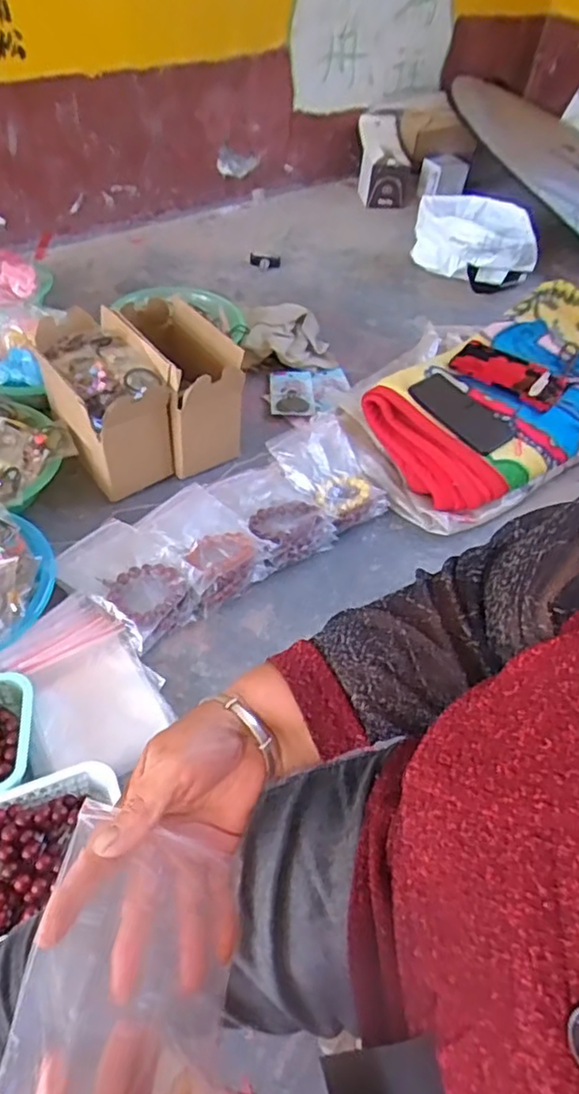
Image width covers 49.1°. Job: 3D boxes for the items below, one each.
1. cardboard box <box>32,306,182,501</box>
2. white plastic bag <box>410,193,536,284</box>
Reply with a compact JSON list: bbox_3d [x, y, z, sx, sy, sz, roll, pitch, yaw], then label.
[{"bbox_3d":[-0.263,-0.211,0.915,0.132,0.167,0.222,-23,55,-24],"label":"cardboard box"},{"bbox_3d":[0.421,-0.695,1.448,0.273,0.133,0.195,16,49,9],"label":"white plastic bag"}]

